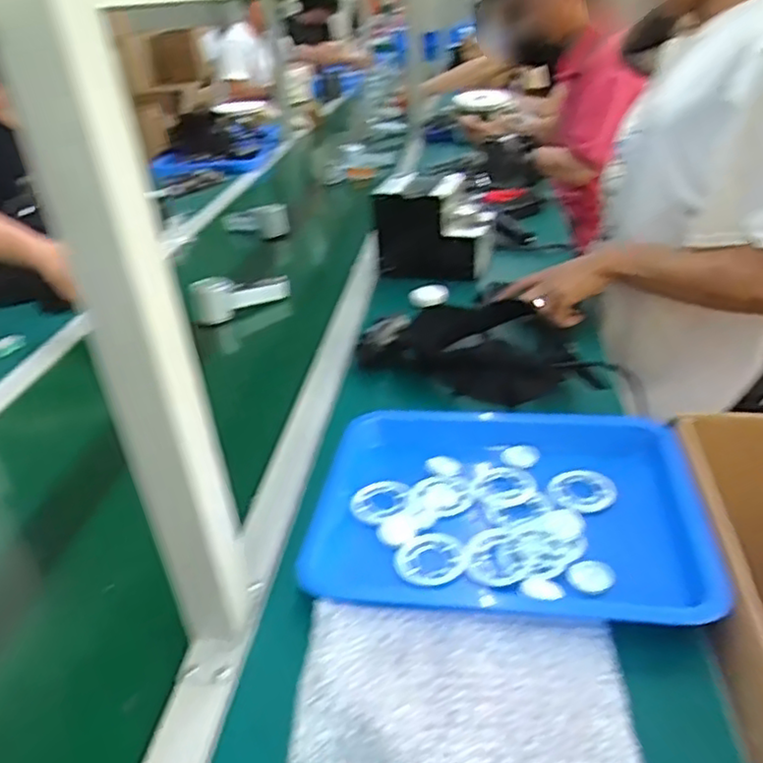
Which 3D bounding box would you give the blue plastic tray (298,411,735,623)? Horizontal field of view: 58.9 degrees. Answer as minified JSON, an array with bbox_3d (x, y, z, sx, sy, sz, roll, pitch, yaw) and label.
[{"bbox_3d":[0.110,0.105,0.627,0.335,0.040,0.273,2,34,10],"label":"blue plastic tray"}]

